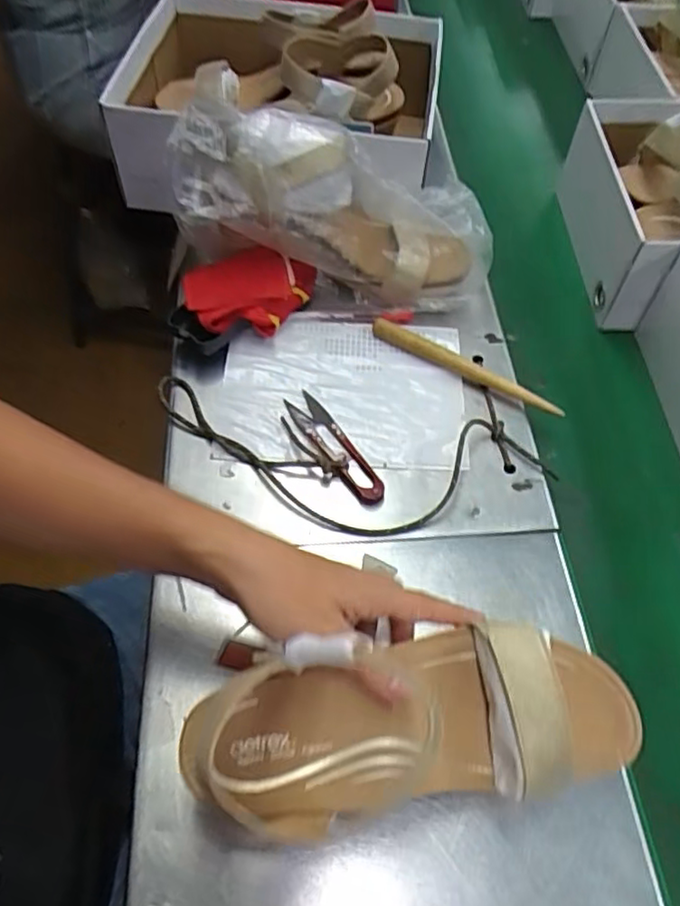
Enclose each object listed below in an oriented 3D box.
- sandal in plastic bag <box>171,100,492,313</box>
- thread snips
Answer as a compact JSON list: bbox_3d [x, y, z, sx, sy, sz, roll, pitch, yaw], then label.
[{"bbox_3d":[-0.001,-0.210,0.571,0.287,0.106,0.089,18,54,-17],"label":"sandal in plastic bag"},{"bbox_3d":[-0.004,-0.007,0.521,0.029,0.010,0.117,-31,63,-22],"label":"thread snips"}]

